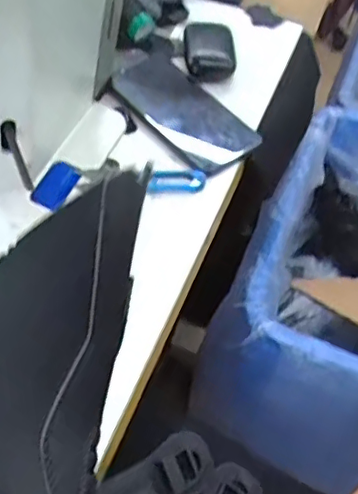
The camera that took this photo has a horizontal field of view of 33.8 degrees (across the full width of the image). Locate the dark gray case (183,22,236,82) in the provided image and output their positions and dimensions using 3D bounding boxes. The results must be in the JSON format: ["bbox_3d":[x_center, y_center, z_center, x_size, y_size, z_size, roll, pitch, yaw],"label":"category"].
[{"bbox_3d":[0.032,-0.211,0.638,0.053,0.029,0.066,0,52,-6],"label":"dark gray case"}]

